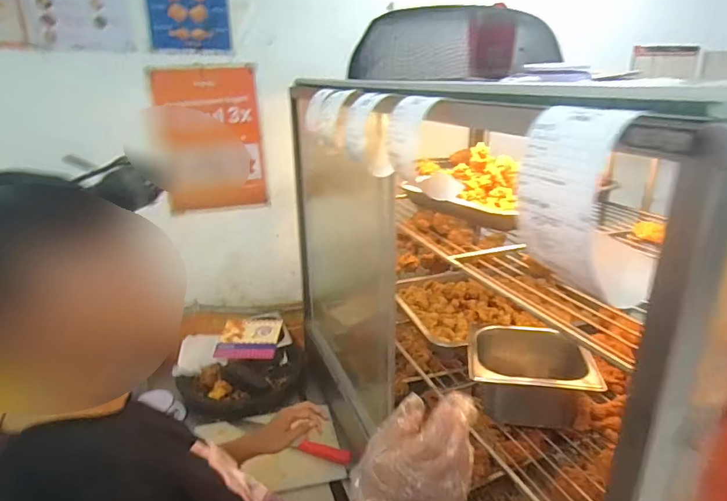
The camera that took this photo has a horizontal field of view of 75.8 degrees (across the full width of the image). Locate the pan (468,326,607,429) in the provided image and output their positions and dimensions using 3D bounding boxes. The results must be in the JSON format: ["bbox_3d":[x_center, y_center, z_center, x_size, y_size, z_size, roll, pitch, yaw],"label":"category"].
[{"bbox_3d":[0.248,0.193,0.725,0.163,0.100,0.139,4,21,13],"label":"pan"}]

